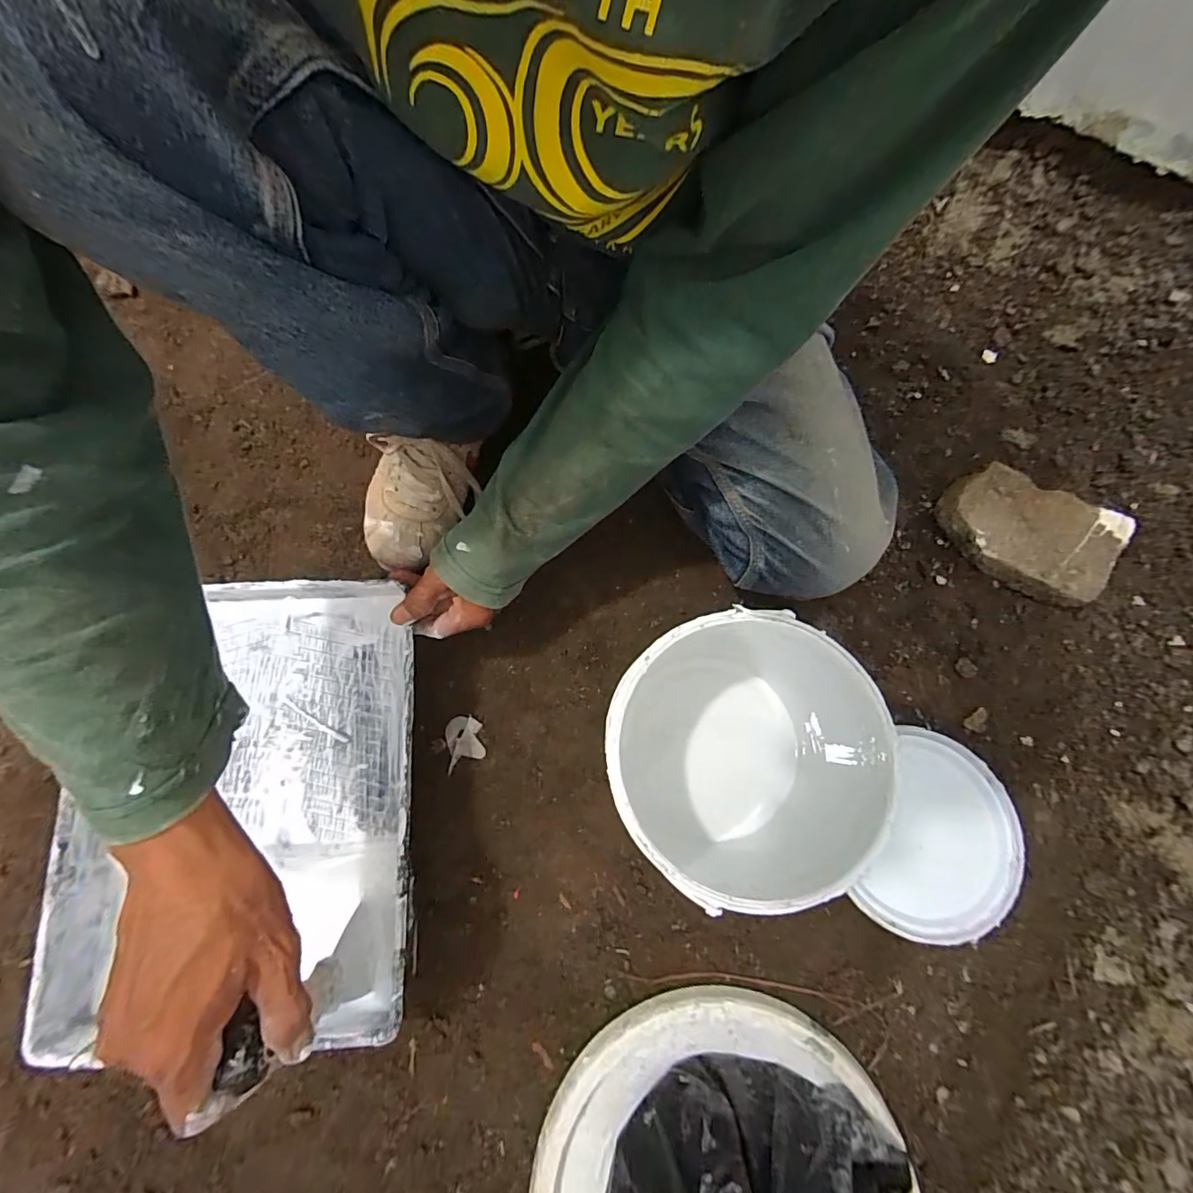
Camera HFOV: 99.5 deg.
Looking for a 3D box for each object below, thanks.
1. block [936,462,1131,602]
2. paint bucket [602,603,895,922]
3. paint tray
[{"bbox_3d":[0.440,-0.063,0.523,0.157,0.061,0.094,29,77,10],"label":"block"},{"bbox_3d":[0.102,0.122,0.409,0.180,0.190,0.178,-1,73,2],"label":"paint bucket"},{"bbox_3d":[-0.285,0.166,0.426,0.267,0.072,0.345,-3,73,1],"label":"paint tray"}]

